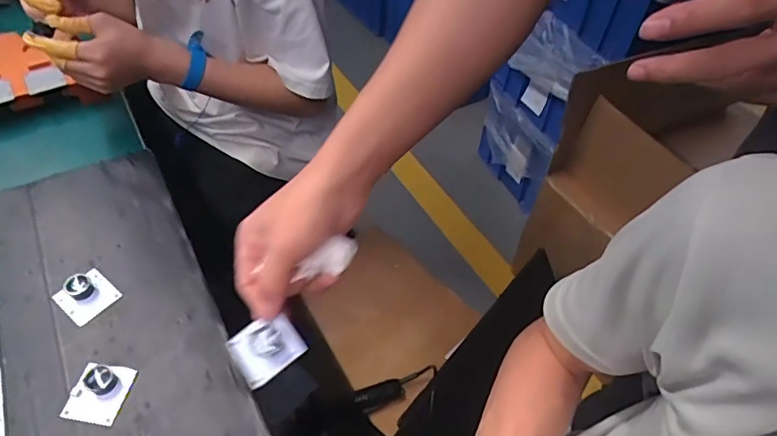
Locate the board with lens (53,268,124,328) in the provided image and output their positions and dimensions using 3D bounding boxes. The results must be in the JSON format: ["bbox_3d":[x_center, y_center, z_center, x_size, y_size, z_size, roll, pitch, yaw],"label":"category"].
[{"bbox_3d":[-0.288,0.072,0.491,0.043,0.016,0.045,31,54,21],"label":"board with lens"}]

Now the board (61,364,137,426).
[{"bbox_3d":[-0.244,0.144,0.432,0.044,0.016,0.048,9,49,4],"label":"board"}]

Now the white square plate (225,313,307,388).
[{"bbox_3d":[-0.098,0.103,0.408,0.055,0.009,0.045,-37,82,5],"label":"white square plate"}]

